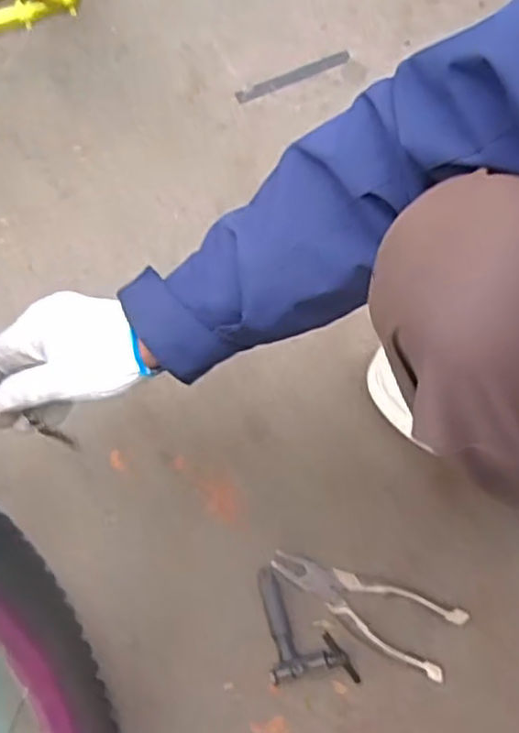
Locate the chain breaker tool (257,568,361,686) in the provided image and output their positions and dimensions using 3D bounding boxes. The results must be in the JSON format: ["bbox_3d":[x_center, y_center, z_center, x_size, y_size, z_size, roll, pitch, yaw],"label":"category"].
[{"bbox_3d":[0.047,0.252,0.704,0.083,0.042,0.112,-7,75,-4],"label":"chain breaker tool"}]

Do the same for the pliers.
[{"bbox_3d":[0.105,0.231,0.714,0.192,0.015,0.068,27,75,5],"label":"pliers"}]

